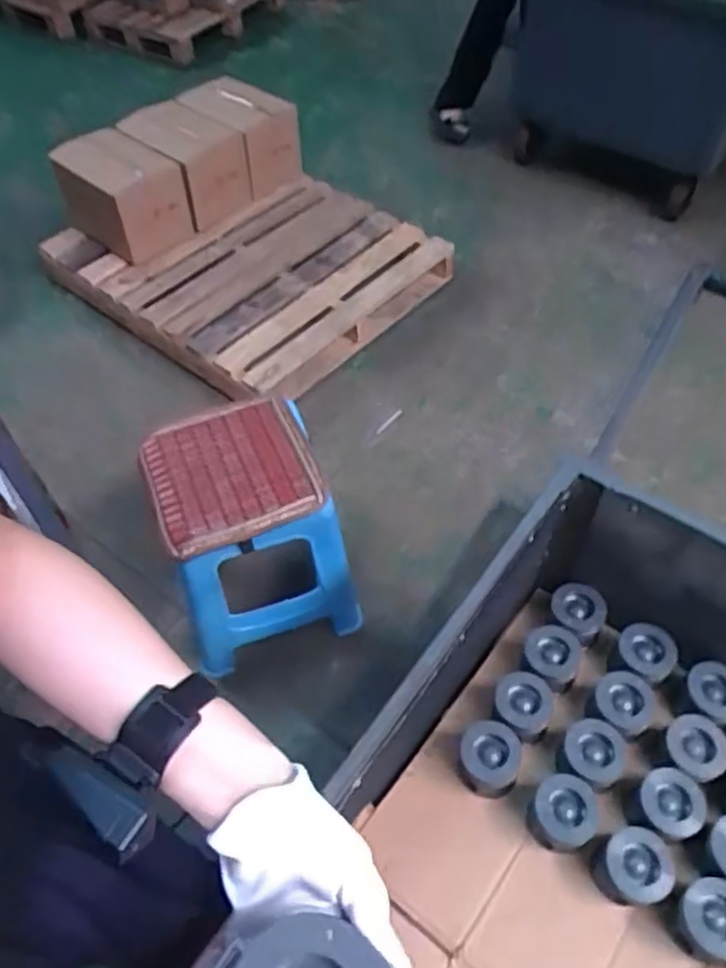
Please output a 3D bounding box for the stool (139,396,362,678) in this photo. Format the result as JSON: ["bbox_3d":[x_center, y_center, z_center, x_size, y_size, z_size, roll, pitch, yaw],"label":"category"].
[{"bbox_3d":[-0.219,0.107,1.458,0.332,0.483,0.295,-15,55,-11],"label":"stool"}]

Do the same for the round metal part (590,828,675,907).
[{"bbox_3d":[0.358,0.510,0.942,0.091,0.080,0.083,0,53,0],"label":"round metal part"}]

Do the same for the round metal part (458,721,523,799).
[{"bbox_3d":[0.184,0.403,1.039,0.088,0.072,0.088,0,53,0],"label":"round metal part"}]

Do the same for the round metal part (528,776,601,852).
[{"bbox_3d":[0.275,0.458,0.985,0.089,0.068,0.089,0,53,0],"label":"round metal part"}]

